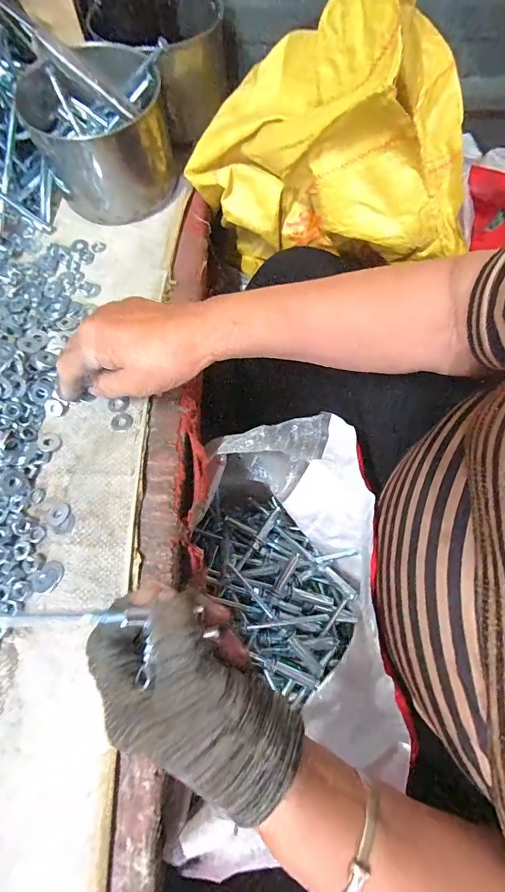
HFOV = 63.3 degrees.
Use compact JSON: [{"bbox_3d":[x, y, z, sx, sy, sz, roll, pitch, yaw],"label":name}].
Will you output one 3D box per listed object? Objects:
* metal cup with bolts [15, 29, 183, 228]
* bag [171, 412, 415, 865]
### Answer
[{"bbox_3d":[-0.149,-0.320,0.417,0.126,0.122,0.120,0,68,1],"label":"metal cup with bolts"},{"bbox_3d":[0.037,0.148,0.427,0.186,0.185,0.300,-5,68,-1],"label":"bag"}]

